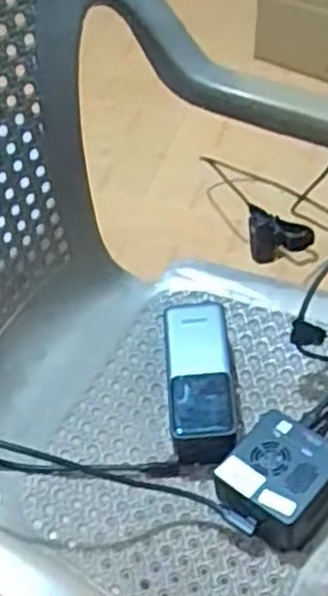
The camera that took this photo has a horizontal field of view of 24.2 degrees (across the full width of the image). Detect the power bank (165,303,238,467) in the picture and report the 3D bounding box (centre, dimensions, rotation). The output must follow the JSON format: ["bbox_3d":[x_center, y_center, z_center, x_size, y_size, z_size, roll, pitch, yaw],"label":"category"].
[{"bbox_3d":[0.029,0.070,0.629,0.051,0.045,0.131,-2,50,1],"label":"power bank"}]

